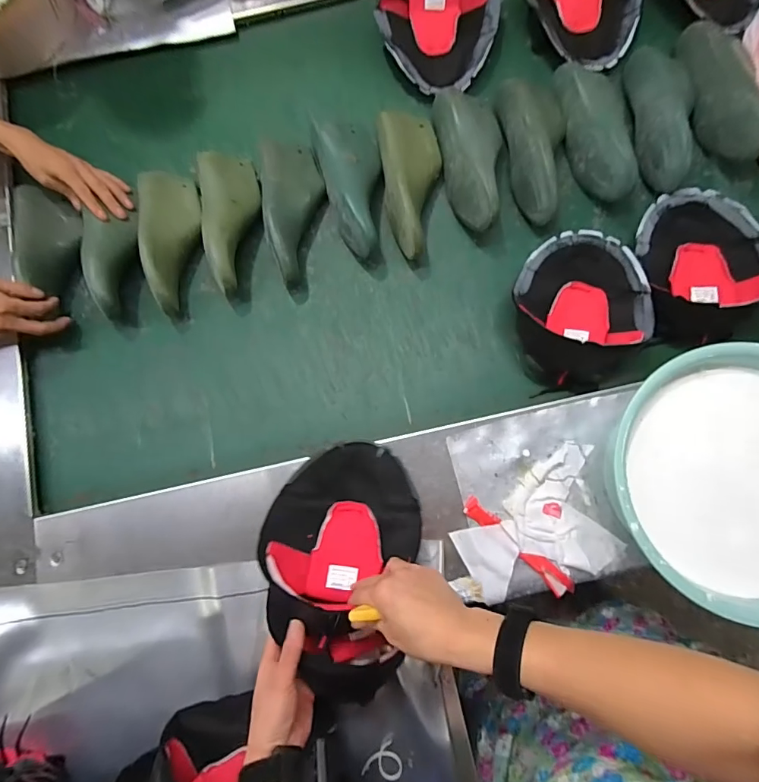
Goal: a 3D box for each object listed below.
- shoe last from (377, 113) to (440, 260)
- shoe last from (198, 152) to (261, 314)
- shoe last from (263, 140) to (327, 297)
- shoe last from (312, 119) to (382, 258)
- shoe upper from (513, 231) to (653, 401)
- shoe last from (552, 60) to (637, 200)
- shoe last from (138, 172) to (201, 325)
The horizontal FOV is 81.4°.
[{"bbox_3d":[0.057,-0.333,0.702,0.092,0.073,0.240,-7,81,0],"label":"shoe last"},{"bbox_3d":[-0.235,-0.272,0.704,0.093,0.065,0.246,-10,81,0],"label":"shoe last"},{"bbox_3d":[-0.136,-0.291,0.714,0.098,0.062,0.244,-7,81,0],"label":"shoe last"},{"bbox_3d":[-0.035,-0.334,0.719,0.101,0.076,0.243,-17,81,-1],"label":"shoe last"},{"bbox_3d":[0.298,-0.128,0.657,0.183,0.078,0.241,-6,81,1],"label":"shoe upper"},{"bbox_3d":[0.341,-0.418,0.696,0.074,0.074,0.249,-13,81,-1],"label":"shoe last"},{"bbox_3d":[-0.341,-0.246,0.722,0.096,0.074,0.248,-4,81,1],"label":"shoe last"}]

